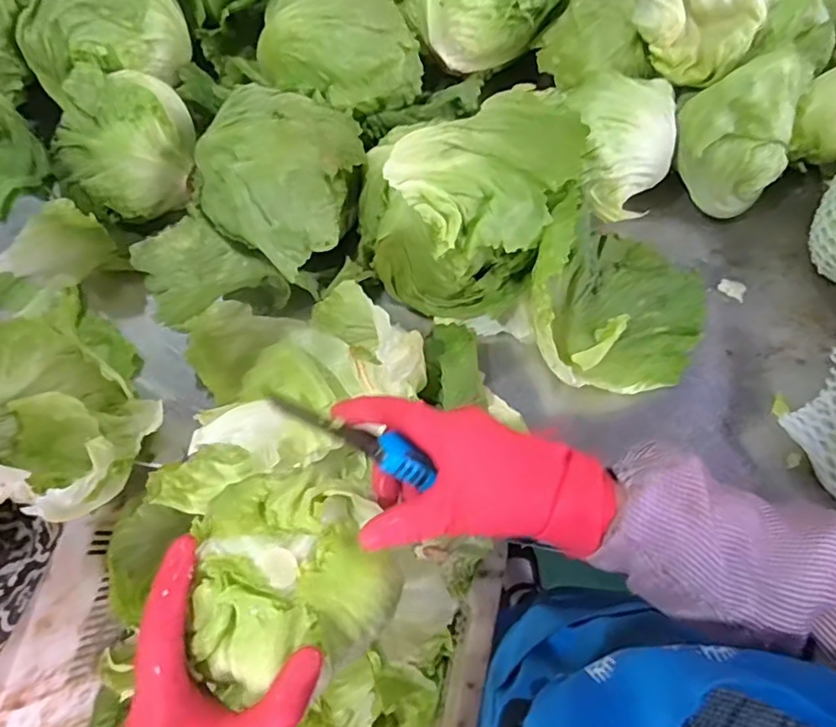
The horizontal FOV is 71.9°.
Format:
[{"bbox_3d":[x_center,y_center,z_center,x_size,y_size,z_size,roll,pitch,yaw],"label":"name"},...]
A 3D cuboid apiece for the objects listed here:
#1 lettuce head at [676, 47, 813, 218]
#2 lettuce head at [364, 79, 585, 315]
[{"bbox_3d":[0.312,-0.225,0.557,0.109,0.104,0.103,42,77,13],"label":"lettuce head"},{"bbox_3d":[0.043,-0.133,0.515,0.190,0.160,0.129,10,72,4],"label":"lettuce head"}]

